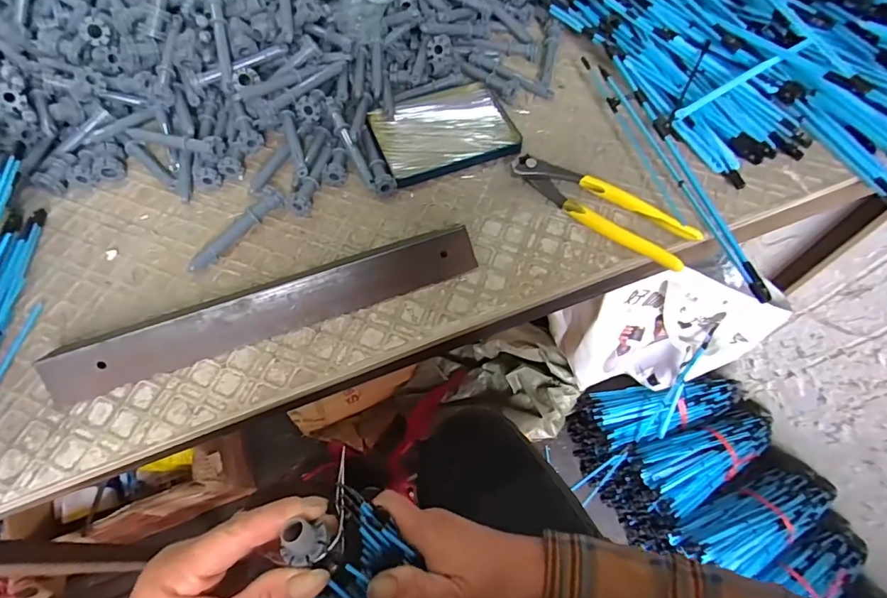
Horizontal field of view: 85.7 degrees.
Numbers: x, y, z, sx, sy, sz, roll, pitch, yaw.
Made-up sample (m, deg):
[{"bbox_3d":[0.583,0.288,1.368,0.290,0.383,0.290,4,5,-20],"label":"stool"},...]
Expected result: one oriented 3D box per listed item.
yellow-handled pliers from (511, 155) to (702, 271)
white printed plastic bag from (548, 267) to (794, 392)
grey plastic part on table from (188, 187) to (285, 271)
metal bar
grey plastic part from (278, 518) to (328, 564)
[{"bbox_3d":[0.133,-0.080,0.412,0.164,0.019,0.042,33,67,15],"label":"yellow-handled pliers"},{"bbox_3d":[0.354,0.061,0.810,0.267,0.287,0.110,5,63,1],"label":"white printed plastic bag"},{"bbox_3d":[-0.174,-0.059,0.399,0.014,0.018,0.093,40,69,17],"label":"grey plastic part on table"},{"bbox_3d":[-0.129,0.001,0.360,0.311,0.027,0.048,-18,65,-10],"label":"metal bar"},{"bbox_3d":[-0.070,0.120,0.236,0.022,0.012,0.018,-5,63,-3],"label":"grey plastic part"}]

